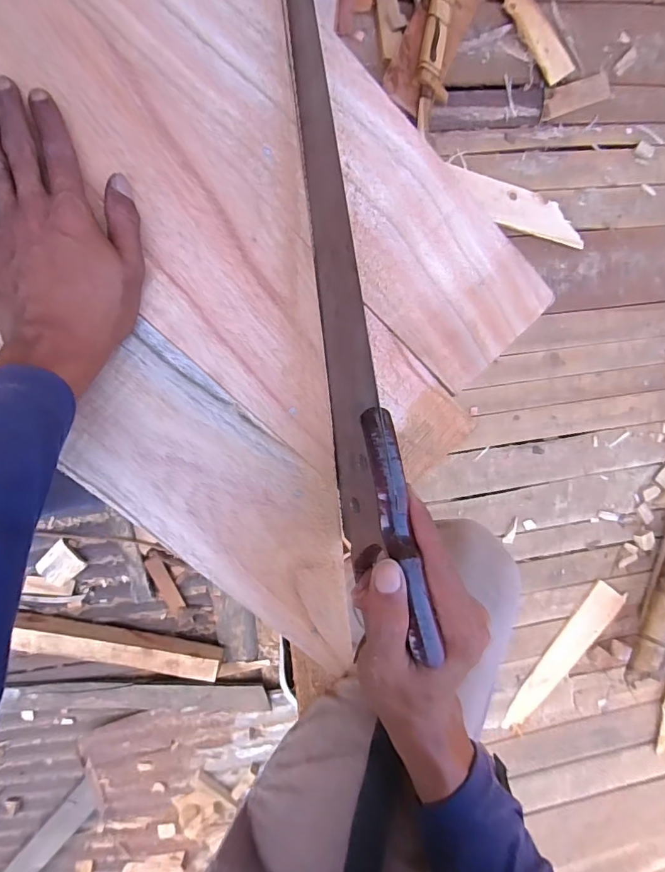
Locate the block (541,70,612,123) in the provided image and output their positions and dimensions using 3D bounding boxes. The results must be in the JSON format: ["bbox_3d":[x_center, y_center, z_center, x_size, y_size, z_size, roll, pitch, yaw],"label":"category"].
[{"bbox_3d":[0.605,-0.846,1.162,0.178,0.016,0.073,-17,99,-8],"label":"block"}]

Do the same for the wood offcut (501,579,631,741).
[{"bbox_3d":[0.651,0.628,1.321,0.104,0.020,0.484,39,88,-12],"label":"wood offcut"}]

